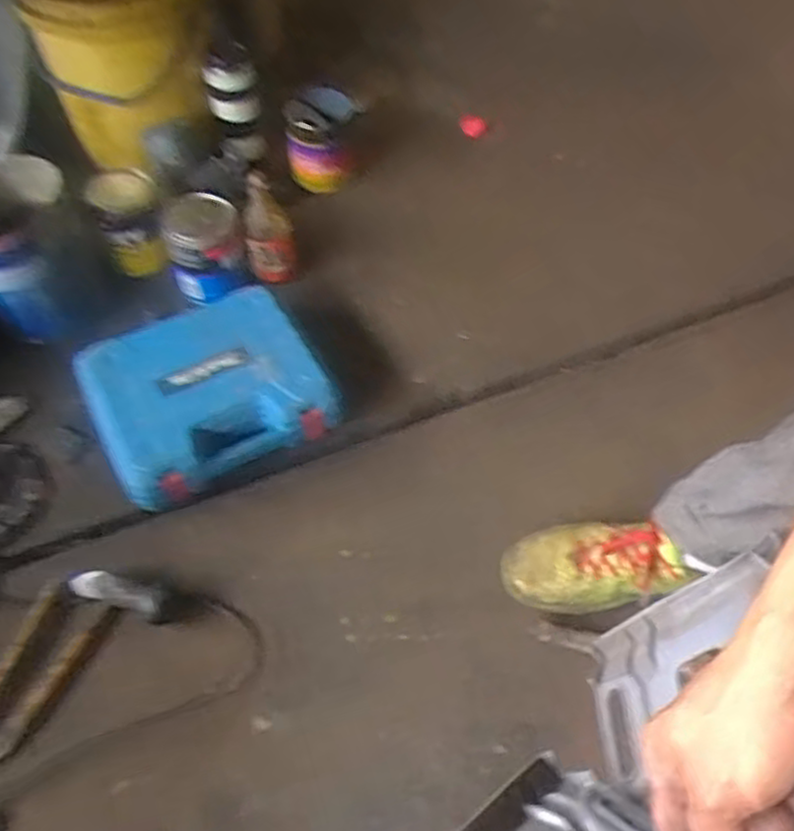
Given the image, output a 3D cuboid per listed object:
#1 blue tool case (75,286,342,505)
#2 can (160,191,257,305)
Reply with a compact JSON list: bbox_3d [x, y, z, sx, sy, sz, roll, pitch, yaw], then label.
[{"bbox_3d":[-0.244,-0.033,0.998,0.282,0.087,0.243,-24,58,-17],"label":"blue tool case"},{"bbox_3d":[-0.277,-0.246,1.109,0.103,0.151,0.094,1,56,-2],"label":"can"}]

